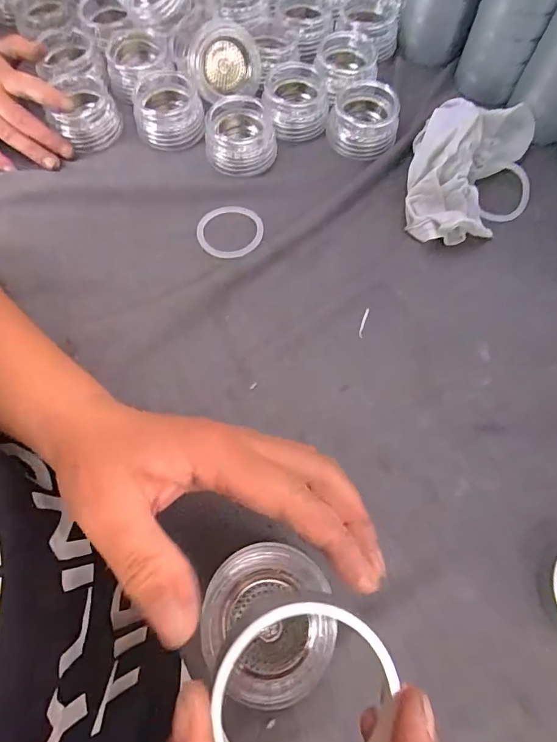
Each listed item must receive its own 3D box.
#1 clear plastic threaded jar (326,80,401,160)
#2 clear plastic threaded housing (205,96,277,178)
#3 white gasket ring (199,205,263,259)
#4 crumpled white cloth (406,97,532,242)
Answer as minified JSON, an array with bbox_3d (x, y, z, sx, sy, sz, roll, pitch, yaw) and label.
[{"bbox_3d":[0.075,-0.225,0.378,0.059,0.032,0.063,0,70,1],"label":"clear plastic threaded jar"},{"bbox_3d":[-0.035,-0.207,0.375,0.059,0.032,0.057,-11,70,-3],"label":"clear plastic threaded housing"},{"bbox_3d":[-0.041,-0.118,0.353,0.055,0.004,0.054,0,70,1],"label":"white gasket ring"},{"bbox_3d":[0.158,-0.167,0.350,0.099,0.045,0.144,25,72,9],"label":"crumpled white cloth"}]

